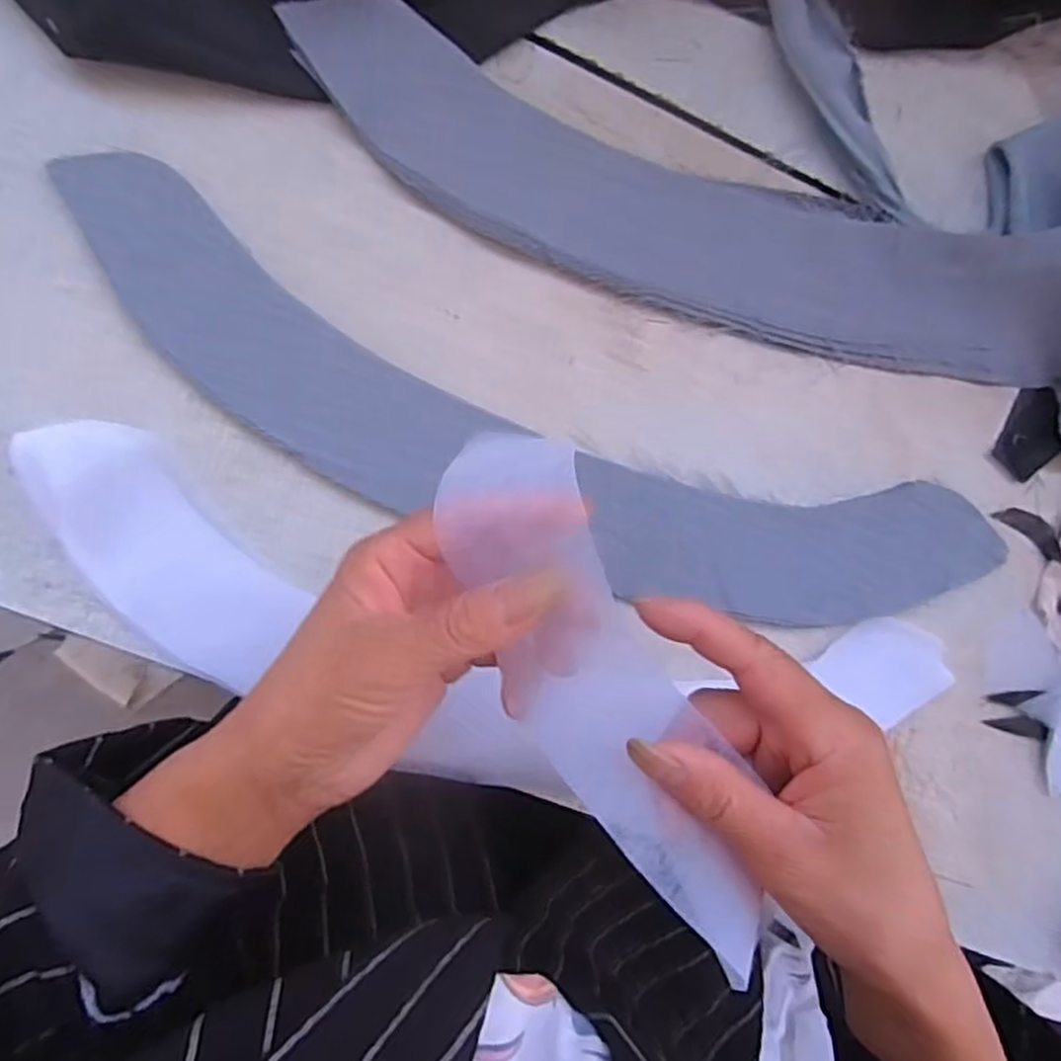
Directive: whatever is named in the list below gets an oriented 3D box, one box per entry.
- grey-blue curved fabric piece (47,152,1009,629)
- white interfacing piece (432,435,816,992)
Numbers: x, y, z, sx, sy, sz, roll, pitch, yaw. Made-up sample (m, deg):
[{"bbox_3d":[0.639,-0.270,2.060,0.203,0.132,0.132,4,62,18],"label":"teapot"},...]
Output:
[{"bbox_3d":[0.008,-0.041,0.344,0.462,0.010,0.098,20,87,-8],"label":"grey-blue curved fabric piece"},{"bbox_3d":[0.027,0.058,0.242,0.052,0.031,0.190,-27,98,-7],"label":"white interfacing piece"}]

